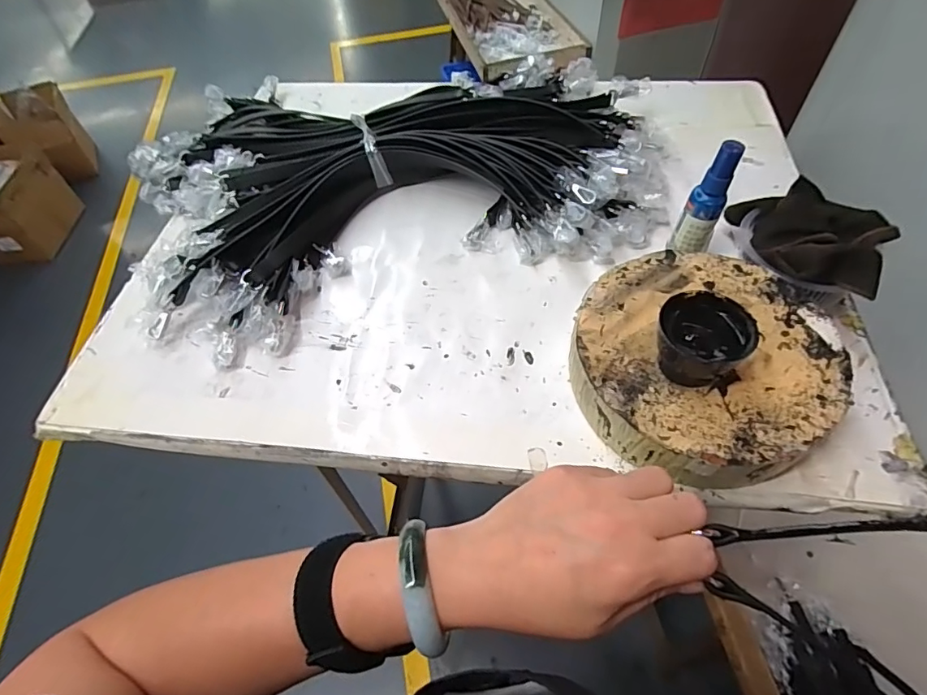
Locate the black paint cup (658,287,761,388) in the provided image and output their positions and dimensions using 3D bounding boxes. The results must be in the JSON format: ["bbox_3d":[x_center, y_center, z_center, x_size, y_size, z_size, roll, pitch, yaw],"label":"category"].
[{"bbox_3d":[0.173,-0.004,0.359,0.064,0.045,0.059,22,58,18],"label":"black paint cup"}]

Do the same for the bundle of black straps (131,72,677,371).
[{"bbox_3d":[-0.074,-0.226,0.591,0.612,0.075,0.425,-16,55,-8],"label":"bundle of black straps"}]

